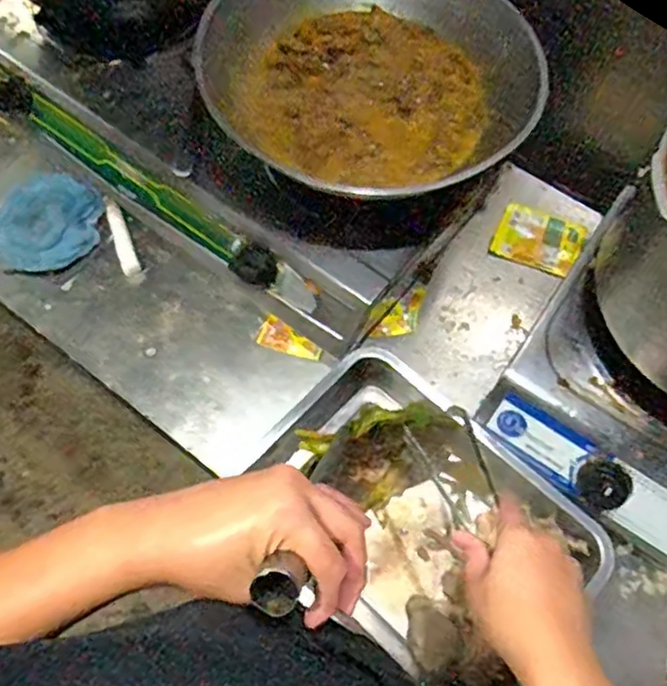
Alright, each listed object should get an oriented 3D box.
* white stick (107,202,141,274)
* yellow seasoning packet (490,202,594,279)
[{"bbox_3d":[-0.277,-0.134,0.853,0.023,0.017,0.110,-21,67,-14],"label":"white stick"},{"bbox_3d":[0.279,-0.139,0.883,0.115,0.005,0.093,24,64,8],"label":"yellow seasoning packet"}]

